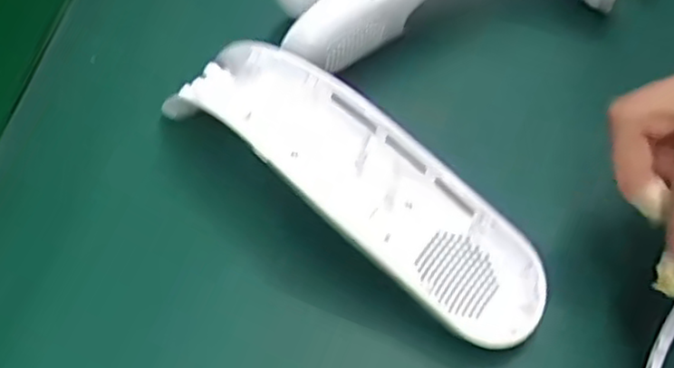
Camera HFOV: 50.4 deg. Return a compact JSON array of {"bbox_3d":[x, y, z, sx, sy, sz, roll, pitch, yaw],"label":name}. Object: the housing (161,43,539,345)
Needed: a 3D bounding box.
[{"bbox_3d":[0.008,-0.003,0.323,0.196,0.051,0.051,34,60,19],"label":"housing"}]

